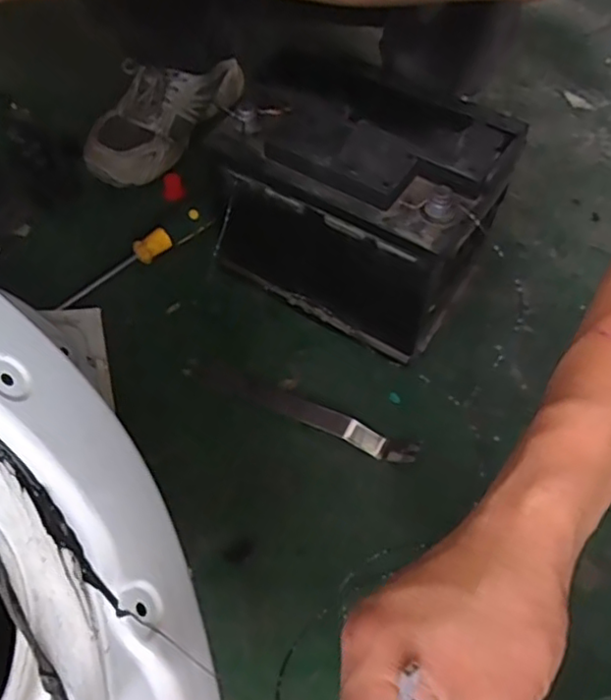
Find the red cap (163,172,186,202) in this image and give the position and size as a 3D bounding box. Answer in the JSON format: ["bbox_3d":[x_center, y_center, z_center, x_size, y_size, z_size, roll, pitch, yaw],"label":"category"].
[{"bbox_3d":[-0.154,-0.190,0.753,0.023,0.013,0.037,-10,57,-10],"label":"red cap"}]

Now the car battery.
[{"bbox_3d":[0.049,-0.136,0.621,0.229,0.192,0.154,28,59,15],"label":"car battery"}]

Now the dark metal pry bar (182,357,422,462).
[{"bbox_3d":[-0.008,0.051,0.592,0.226,0.010,0.028,23,57,12],"label":"dark metal pry bar"}]

